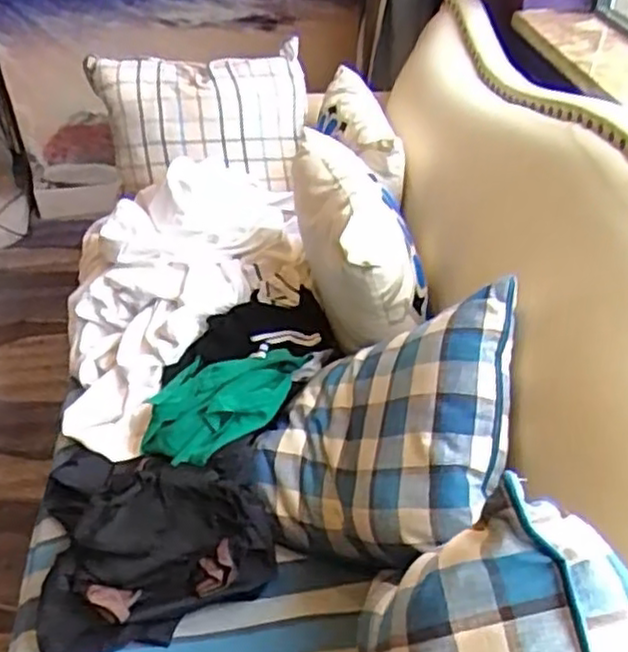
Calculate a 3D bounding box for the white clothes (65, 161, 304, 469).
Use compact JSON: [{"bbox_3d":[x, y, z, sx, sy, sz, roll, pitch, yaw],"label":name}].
[{"bbox_3d":[-0.229,-0.059,1.314,0.448,0.223,0.552,-7,39,-6],"label":"white clothes"}]

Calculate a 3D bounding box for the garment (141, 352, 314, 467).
[{"bbox_3d":[-0.136,0.125,1.124,0.250,0.078,0.191,-4,39,-2],"label":"garment"}]

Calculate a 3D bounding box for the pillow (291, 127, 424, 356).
[{"bbox_3d":[0.056,-0.134,1.213,0.136,0.231,0.360,-15,41,-16],"label":"pillow"}]

